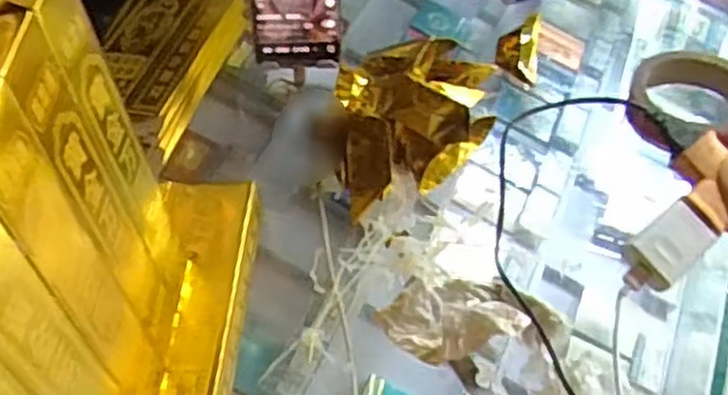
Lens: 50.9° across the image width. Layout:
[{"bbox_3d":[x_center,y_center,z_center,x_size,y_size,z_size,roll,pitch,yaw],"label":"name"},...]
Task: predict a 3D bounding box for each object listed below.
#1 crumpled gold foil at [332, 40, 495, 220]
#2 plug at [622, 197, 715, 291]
[{"bbox_3d":[0.038,-0.077,0.625,0.131,0.052,0.185,0,49,4],"label":"crumpled gold foil"},{"bbox_3d":[0.212,0.031,0.527,0.064,0.022,0.036,-35,56,-23],"label":"plug"}]

